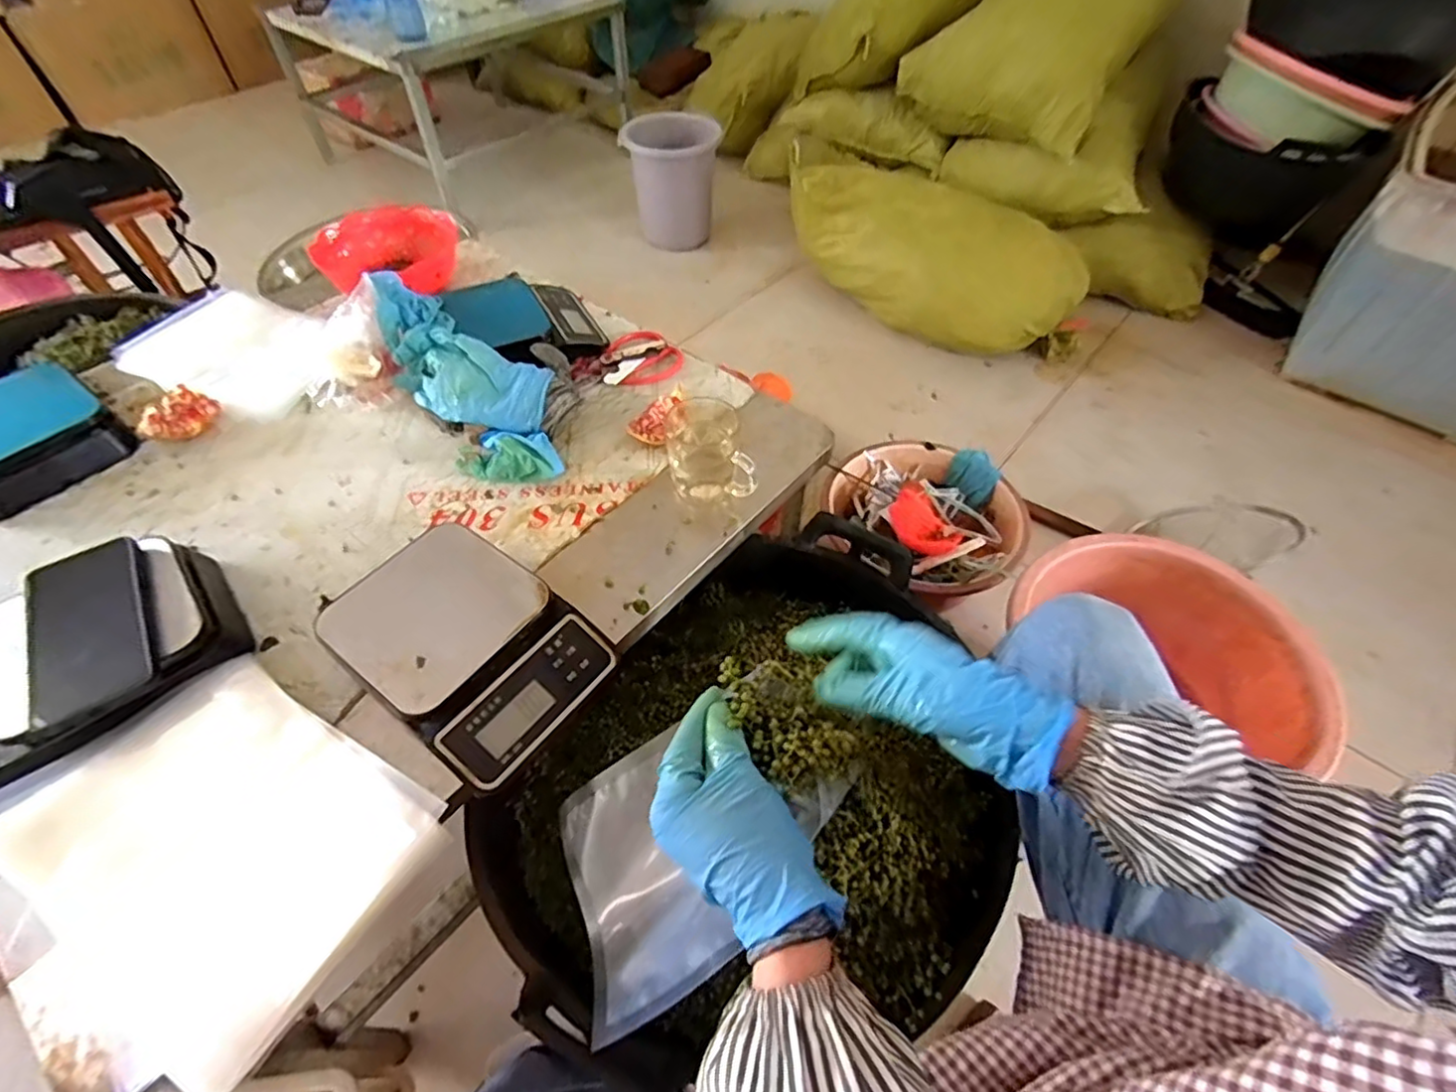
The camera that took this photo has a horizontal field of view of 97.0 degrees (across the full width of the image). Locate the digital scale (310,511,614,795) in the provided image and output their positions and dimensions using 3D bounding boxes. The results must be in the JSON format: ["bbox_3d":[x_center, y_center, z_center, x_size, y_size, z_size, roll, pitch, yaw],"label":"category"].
[{"bbox_3d":[-0.215,0.079,0.531,0.205,0.048,0.151,31,58,21],"label":"digital scale"}]

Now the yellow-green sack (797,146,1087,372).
[{"bbox_3d":[0.474,-0.668,1.500,0.698,0.308,0.172,22,55,15],"label":"yellow-green sack"}]

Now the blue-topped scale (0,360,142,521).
[{"bbox_3d":[-0.751,-0.118,0.686,0.127,0.067,0.150,33,59,22],"label":"blue-topped scale"}]

